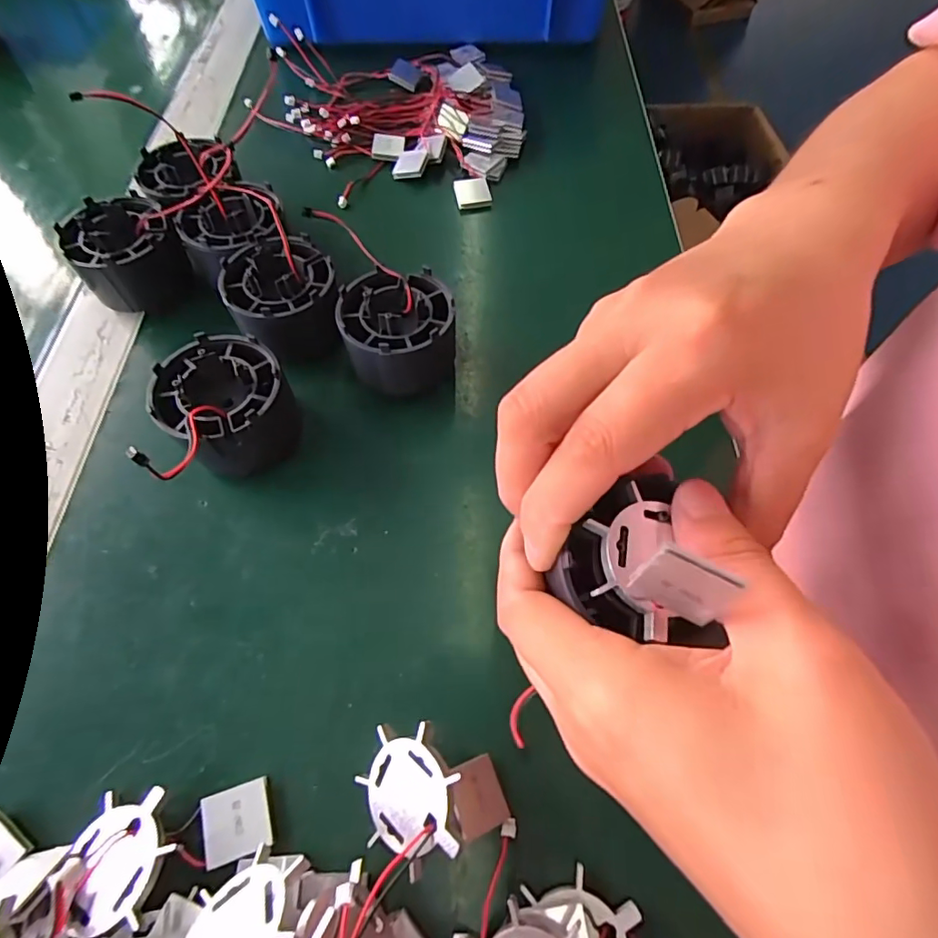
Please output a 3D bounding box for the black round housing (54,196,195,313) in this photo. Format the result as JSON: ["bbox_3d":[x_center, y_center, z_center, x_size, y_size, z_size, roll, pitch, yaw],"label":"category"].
[{"bbox_3d":[-0.173,-0.106,0.273,0.048,0.041,0.049,0,62,0],"label":"black round housing"}]

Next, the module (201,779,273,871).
[{"bbox_3d":[-0.076,0.116,0.175,0.021,0.005,0.020,-17,63,-8],"label":"module"}]

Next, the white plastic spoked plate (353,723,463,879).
[{"bbox_3d":[-0.020,0.102,0.166,0.038,0.005,0.038,-11,70,34],"label":"white plastic spoked plate"}]

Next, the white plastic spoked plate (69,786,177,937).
[{"bbox_3d":[-0.108,0.120,0.163,0.032,0.004,0.035,-10,51,9],"label":"white plastic spoked plate"}]

